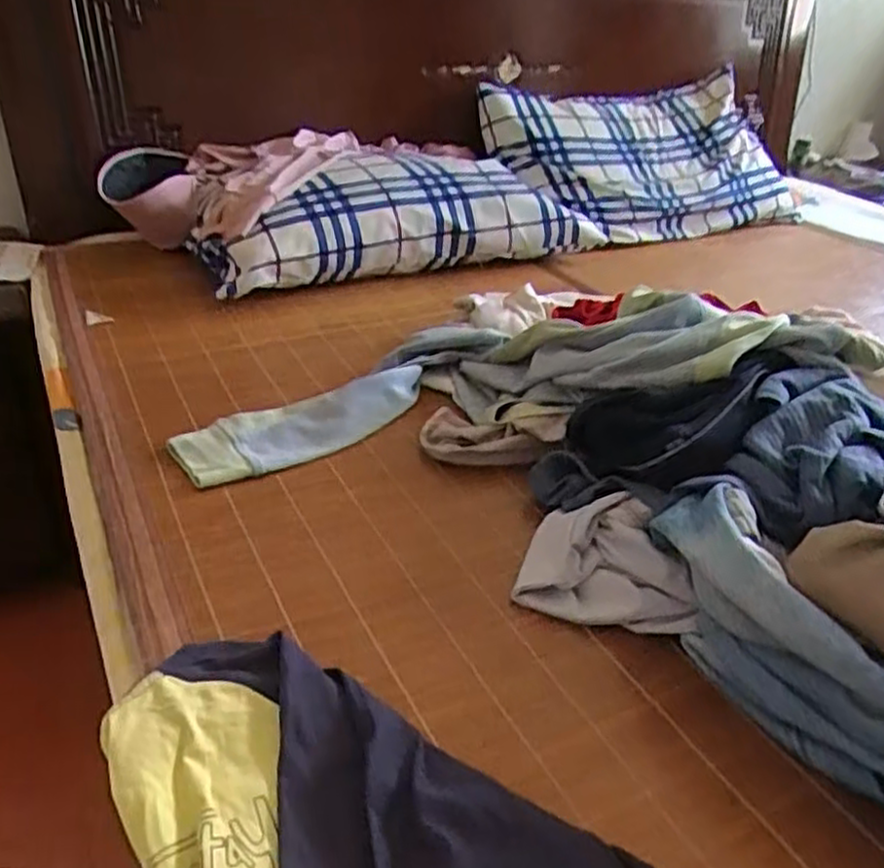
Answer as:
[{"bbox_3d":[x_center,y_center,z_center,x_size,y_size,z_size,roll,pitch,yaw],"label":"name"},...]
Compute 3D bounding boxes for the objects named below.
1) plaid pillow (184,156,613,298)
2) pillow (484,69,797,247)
[{"bbox_3d":[-0.057,-0.336,1.177,0.625,0.142,0.243,-19,38,-31],"label":"plaid pillow"},{"bbox_3d":[0.422,-0.540,1.480,0.657,0.110,0.390,-13,69,-21],"label":"pillow"}]

